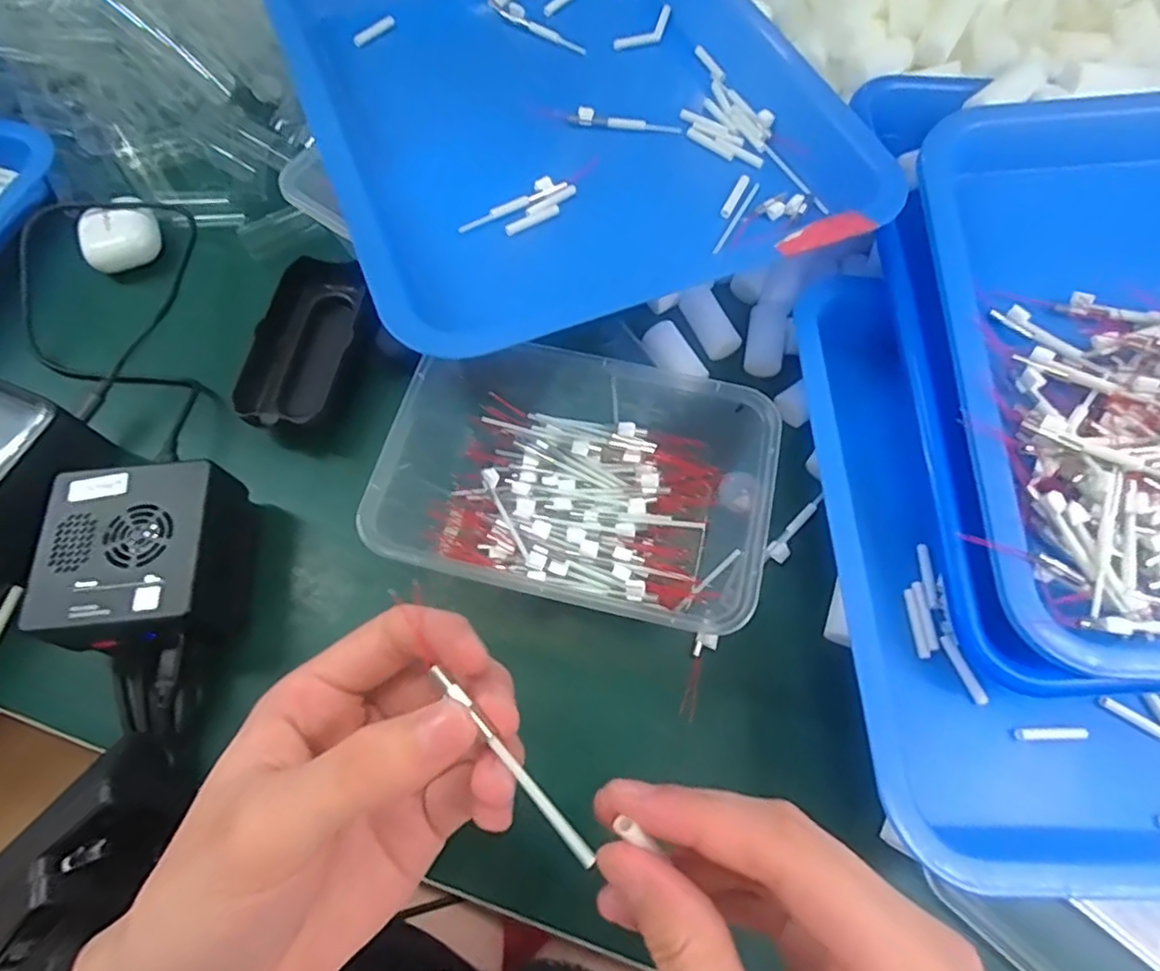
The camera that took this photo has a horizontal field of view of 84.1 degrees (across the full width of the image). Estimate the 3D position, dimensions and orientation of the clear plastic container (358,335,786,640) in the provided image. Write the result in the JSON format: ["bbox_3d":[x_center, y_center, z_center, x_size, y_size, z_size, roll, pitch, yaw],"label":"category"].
[{"bbox_3d":[-0.005,-0.001,0.305,0.174,0.050,0.112,10,66,5],"label":"clear plastic container"}]

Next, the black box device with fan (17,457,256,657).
[{"bbox_3d":[-0.200,0.036,0.304,0.079,0.048,0.085,-2,66,0],"label":"black box device with fan"}]

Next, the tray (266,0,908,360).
[{"bbox_3d":[-0.010,-0.239,0.370,0.285,0.034,0.351,-20,67,-8],"label":"tray"}]

